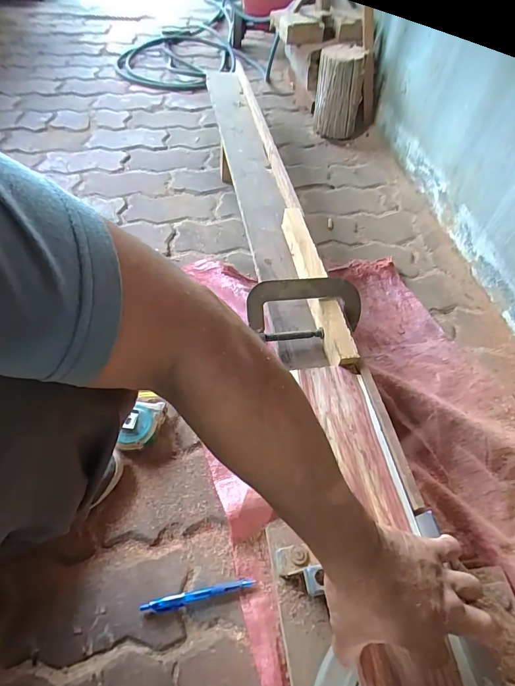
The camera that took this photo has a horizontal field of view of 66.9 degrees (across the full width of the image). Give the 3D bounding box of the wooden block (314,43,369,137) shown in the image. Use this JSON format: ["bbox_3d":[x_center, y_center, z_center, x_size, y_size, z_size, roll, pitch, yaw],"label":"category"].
[{"bbox_3d":[0.240,-0.739,1.172,0.136,0.217,0.152,11,54,4],"label":"wooden block"}]

